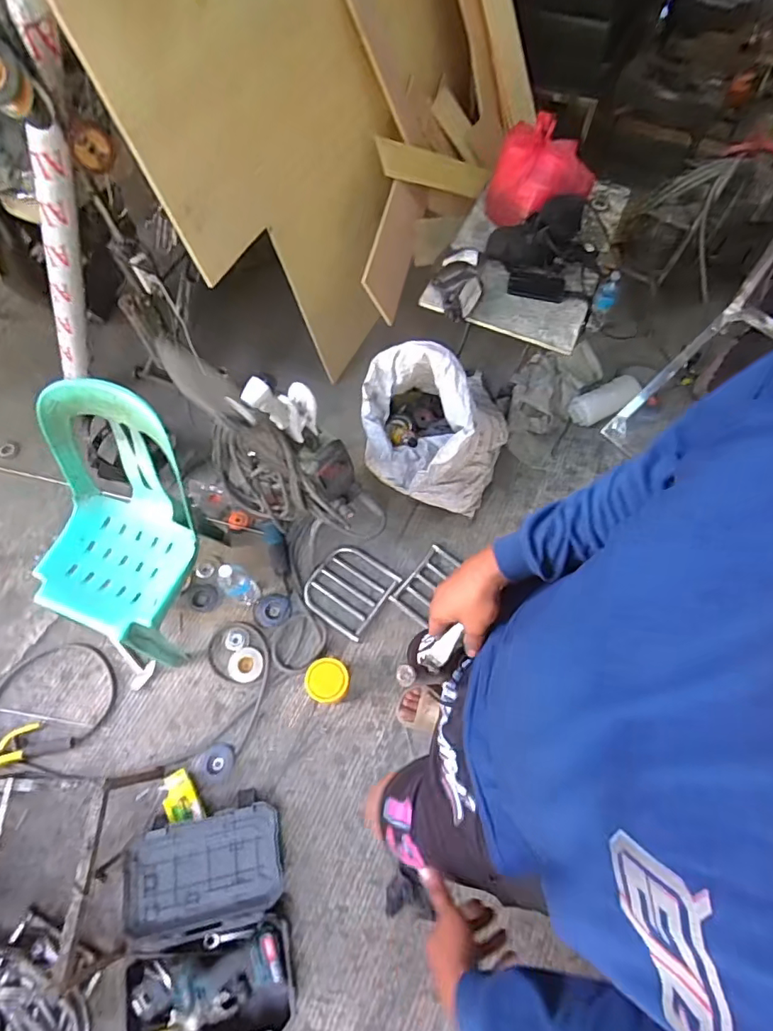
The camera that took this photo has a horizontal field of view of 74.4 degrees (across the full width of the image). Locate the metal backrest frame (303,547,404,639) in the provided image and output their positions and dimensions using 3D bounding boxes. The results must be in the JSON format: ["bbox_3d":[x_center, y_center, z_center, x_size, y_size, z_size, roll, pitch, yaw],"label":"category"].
[{"bbox_3d":[-0.122,0.226,1.606,0.245,0.039,0.251,32,69,13],"label":"metal backrest frame"}]

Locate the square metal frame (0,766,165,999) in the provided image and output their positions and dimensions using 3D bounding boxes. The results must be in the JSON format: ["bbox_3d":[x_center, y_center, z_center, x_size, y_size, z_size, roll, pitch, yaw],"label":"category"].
[{"bbox_3d":[-0.814,0.832,1.174,0.413,0.319,0.416,-3,66,-2],"label":"square metal frame"}]

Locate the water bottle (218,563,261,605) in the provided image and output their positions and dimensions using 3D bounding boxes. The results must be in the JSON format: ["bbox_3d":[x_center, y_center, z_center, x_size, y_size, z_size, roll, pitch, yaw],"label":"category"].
[{"bbox_3d":[-0.441,0.201,1.510,0.086,0.243,0.063,-38,72,-16],"label":"water bottle"}]

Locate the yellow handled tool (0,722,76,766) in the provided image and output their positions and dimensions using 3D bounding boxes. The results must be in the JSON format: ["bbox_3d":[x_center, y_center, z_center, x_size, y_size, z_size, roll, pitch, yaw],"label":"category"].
[{"bbox_3d":[-1.039,0.643,1.418,0.302,0.050,0.094,-13,67,-7],"label":"yellow handled tool"}]

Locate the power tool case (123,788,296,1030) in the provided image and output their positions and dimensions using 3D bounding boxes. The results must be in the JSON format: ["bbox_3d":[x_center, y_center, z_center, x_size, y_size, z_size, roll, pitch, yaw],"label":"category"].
[{"bbox_3d":[-0.445,0.982,1.226,0.402,0.104,0.488,-12,67,-6],"label":"power tool case"}]

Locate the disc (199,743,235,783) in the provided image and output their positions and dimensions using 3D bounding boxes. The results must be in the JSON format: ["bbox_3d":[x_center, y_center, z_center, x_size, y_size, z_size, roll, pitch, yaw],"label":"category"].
[{"bbox_3d":[-0.474,0.687,1.418,0.094,0.010,0.096,7,66,2],"label":"disc"}]

